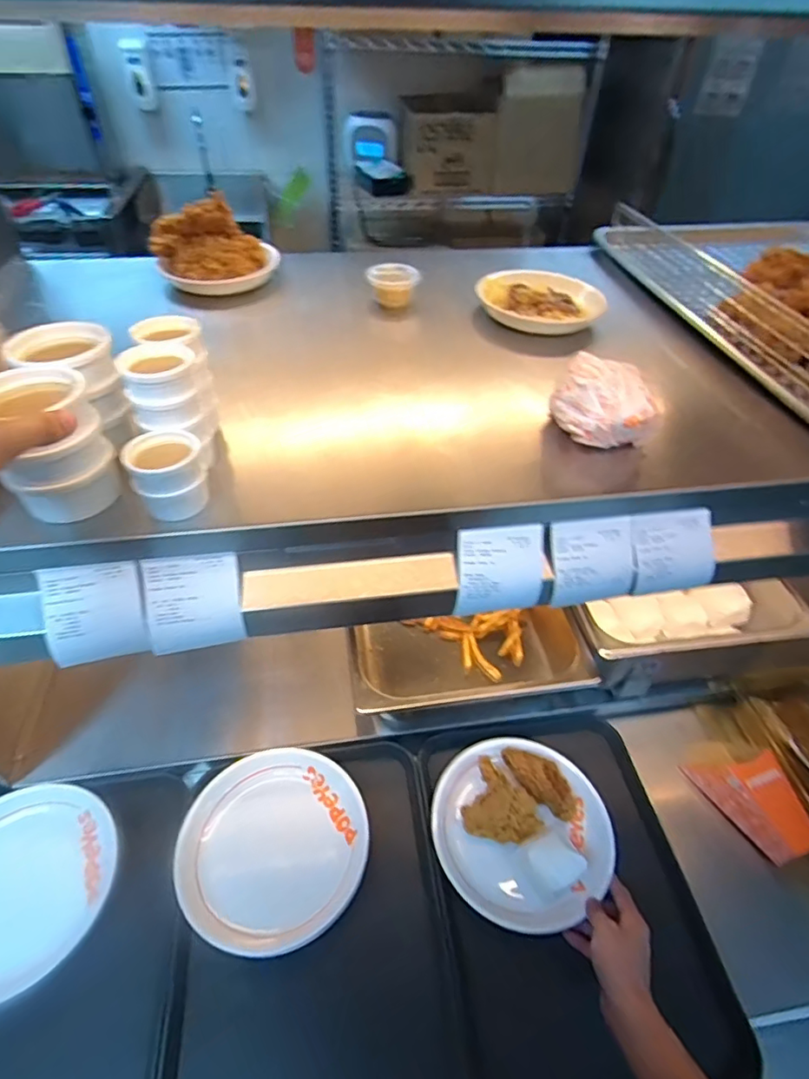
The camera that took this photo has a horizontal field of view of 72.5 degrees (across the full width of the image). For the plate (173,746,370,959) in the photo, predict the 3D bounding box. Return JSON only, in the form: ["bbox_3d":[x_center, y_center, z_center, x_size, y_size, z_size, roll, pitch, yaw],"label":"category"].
[{"bbox_3d":[-0.154,0.361,0.664,0.210,0.038,0.215,2,46,-2],"label":"plate"}]

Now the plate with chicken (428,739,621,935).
[{"bbox_3d":[0.148,0.353,0.693,0.212,0.049,0.214,2,46,-2],"label":"plate with chicken"}]

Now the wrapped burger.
[{"bbox_3d":[0.194,-0.133,0.554,0.079,0.075,0.088,-13,48,-15],"label":"wrapped burger"}]

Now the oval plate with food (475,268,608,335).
[{"bbox_3d":[0.182,-0.327,0.754,0.169,0.035,0.112,27,51,21],"label":"oval plate with food"}]

